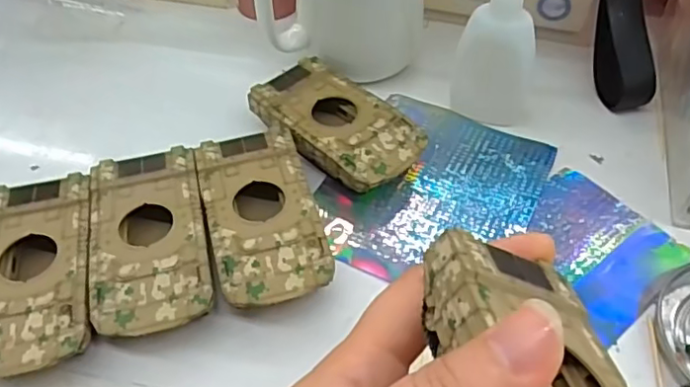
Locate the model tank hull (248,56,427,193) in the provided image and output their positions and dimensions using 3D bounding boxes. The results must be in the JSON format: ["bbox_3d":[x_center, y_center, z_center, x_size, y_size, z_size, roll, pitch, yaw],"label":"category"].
[{"bbox_3d":[-0.005,-0.033,0.333,0.094,0.027,0.054,35,59,27],"label":"model tank hull"}]

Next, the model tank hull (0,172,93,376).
[{"bbox_3d":[-0.137,0.038,0.273,0.049,0.026,0.093,-12,50,-8],"label":"model tank hull"}]

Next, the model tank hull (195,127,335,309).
[{"bbox_3d":[-0.039,0.014,0.293,0.049,0.026,0.094,-14,51,-9],"label":"model tank hull"}]

